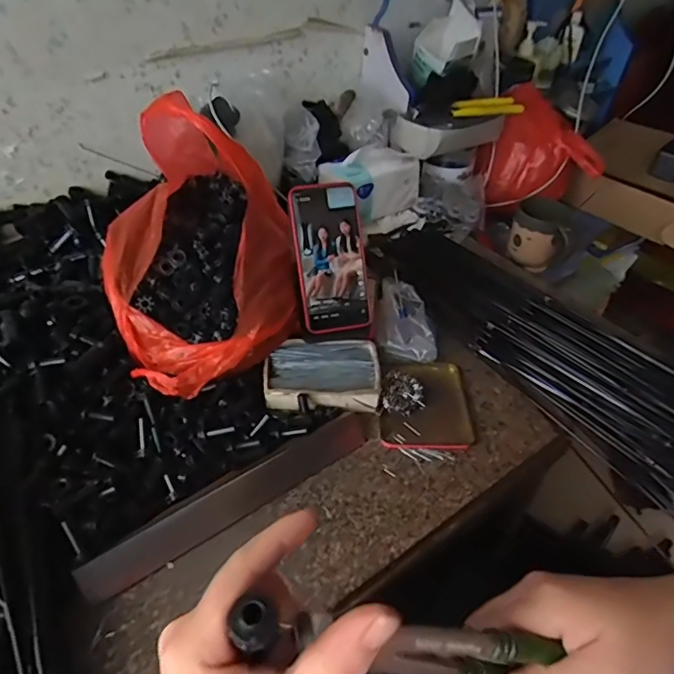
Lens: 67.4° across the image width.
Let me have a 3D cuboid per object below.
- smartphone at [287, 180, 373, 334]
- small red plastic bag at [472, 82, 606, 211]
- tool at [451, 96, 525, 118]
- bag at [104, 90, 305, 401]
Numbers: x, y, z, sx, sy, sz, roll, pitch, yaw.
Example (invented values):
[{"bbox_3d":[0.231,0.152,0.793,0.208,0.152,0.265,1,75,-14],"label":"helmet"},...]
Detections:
[{"bbox_3d":[-0.006,-0.089,0.572,0.080,0.163,0.013,-10,7,-10],"label":"smartphone"},{"bbox_3d":[0.338,-0.337,0.918,0.189,0.211,0.082,-30,6,22],"label":"small red plastic bag"},{"bbox_3d":[0.258,-0.393,0.865,0.127,0.026,0.023,-4,43,-3],"label":"tool"},{"bbox_3d":[-0.152,-0.107,0.546,0.202,0.193,0.288,-8,43,-7],"label":"bag"}]

